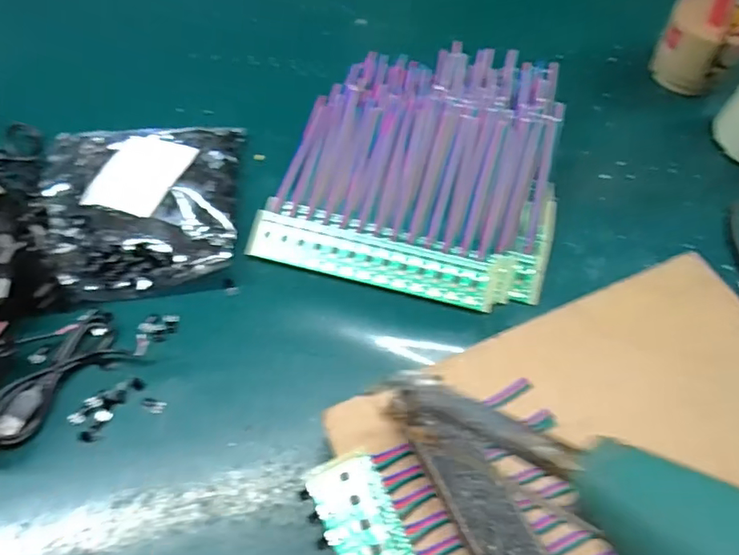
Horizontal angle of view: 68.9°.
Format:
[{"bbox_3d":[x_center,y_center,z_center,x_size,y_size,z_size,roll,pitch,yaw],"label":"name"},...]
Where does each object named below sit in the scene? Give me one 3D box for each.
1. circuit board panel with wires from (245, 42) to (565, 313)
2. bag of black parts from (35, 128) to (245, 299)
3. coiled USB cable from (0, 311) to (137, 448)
[{"bbox_3d":[0.039,-0.084,0.381,0.190,0.052,0.188,14,61,5],"label":"circuit board panel with wires"},{"bbox_3d":[-0.161,-0.061,0.369,0.138,0.028,0.130,-8,61,-7],"label":"bag of black parts"},{"bbox_3d":[-0.187,0.057,0.319,0.040,0.009,0.086,40,66,18],"label":"coiled USB cable"}]

